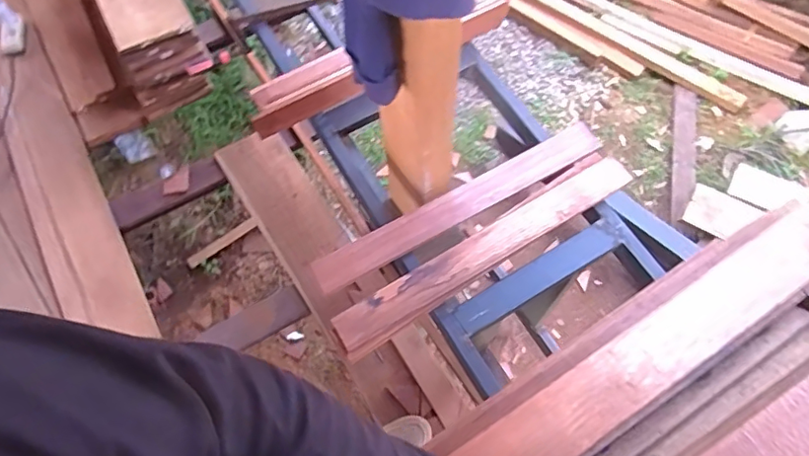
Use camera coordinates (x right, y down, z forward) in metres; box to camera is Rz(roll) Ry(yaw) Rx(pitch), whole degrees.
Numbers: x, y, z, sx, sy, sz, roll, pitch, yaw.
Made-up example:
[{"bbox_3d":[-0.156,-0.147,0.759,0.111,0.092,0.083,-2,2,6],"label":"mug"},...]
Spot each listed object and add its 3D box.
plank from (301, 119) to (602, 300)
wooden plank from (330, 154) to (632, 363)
[{"bbox_3d":[0.104,-0.044,1.032,0.589,0.028,0.076,-28,68,-11],"label":"plank"},{"bbox_3d":[0.146,0.039,0.971,0.591,0.027,0.075,-30,69,-12],"label":"wooden plank"}]

